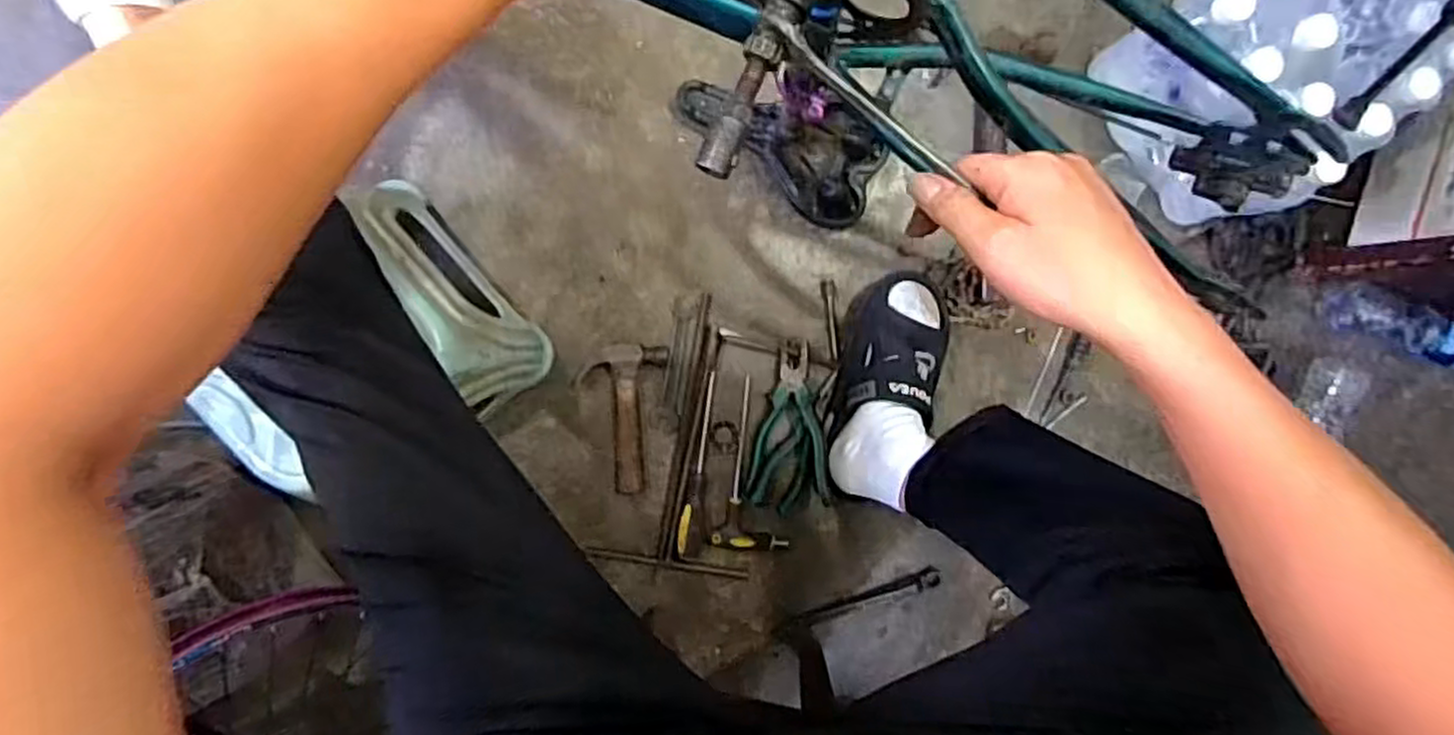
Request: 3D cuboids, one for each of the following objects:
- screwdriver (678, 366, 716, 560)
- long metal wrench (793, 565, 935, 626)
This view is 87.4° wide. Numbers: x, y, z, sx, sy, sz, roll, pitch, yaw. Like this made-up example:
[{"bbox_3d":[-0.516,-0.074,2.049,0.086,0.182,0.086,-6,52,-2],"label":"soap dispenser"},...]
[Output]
[{"bbox_3d":[-0.033,0.117,0.901,0.027,0.023,0.216,8,93,-5],"label":"screwdriver"},{"bbox_3d":[0.172,0.285,0.943,0.188,0.010,0.024,-17,95,-3],"label":"long metal wrench"}]

